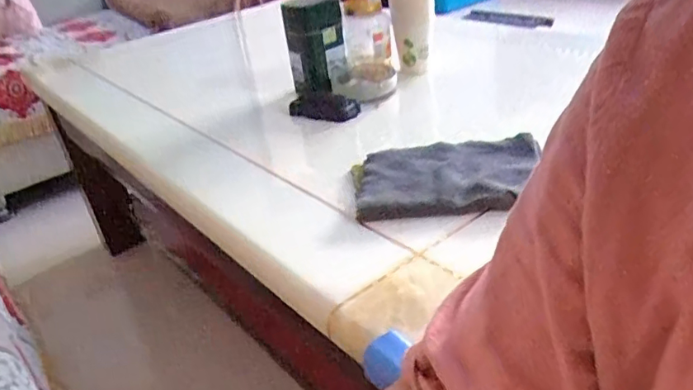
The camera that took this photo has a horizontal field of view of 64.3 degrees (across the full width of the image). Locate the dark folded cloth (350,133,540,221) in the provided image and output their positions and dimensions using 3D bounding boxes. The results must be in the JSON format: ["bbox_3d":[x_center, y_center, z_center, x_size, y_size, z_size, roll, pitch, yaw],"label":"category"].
[{"bbox_3d":[0.109,-0.023,0.608,0.201,0.022,0.138,-3,31,9],"label":"dark folded cloth"}]

